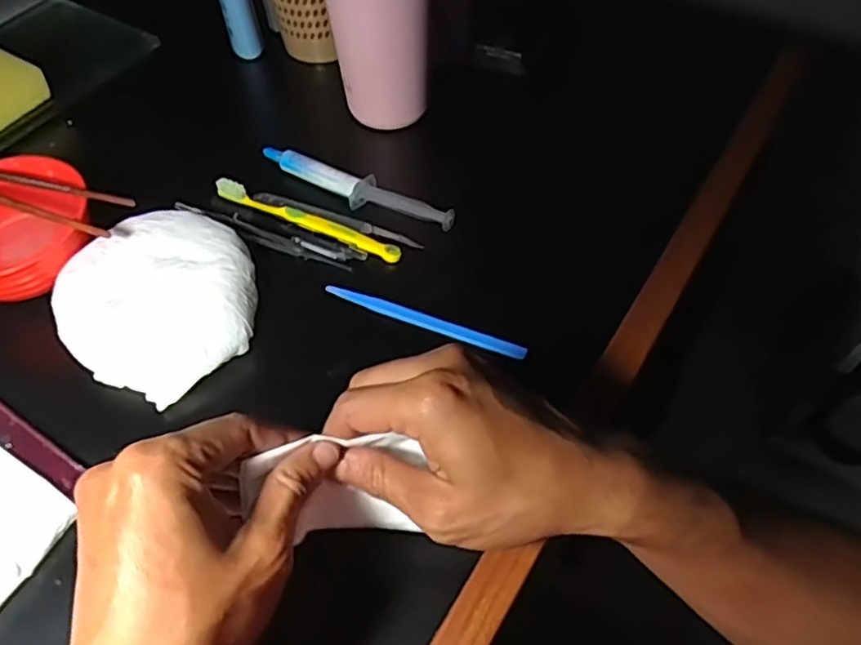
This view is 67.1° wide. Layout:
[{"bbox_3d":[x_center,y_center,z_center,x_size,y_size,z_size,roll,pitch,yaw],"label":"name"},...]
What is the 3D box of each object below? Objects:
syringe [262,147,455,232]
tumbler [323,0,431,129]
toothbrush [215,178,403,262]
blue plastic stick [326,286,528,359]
[{"bbox_3d":[-0.058,-0.101,0.486,0.168,0.014,0.022,25,58,16],"label":"syringe"},{"bbox_3d":[-0.040,-0.230,0.498,0.077,0.146,0.076,0,54,0],"label":"tumbler"},{"bbox_3d":[-0.092,-0.077,0.476,0.154,0.008,0.015,23,57,15],"label":"toothbrush"},{"bbox_3d":[-0.005,-0.001,0.427,0.140,0.007,0.013,20,56,13],"label":"blue plastic stick"}]

